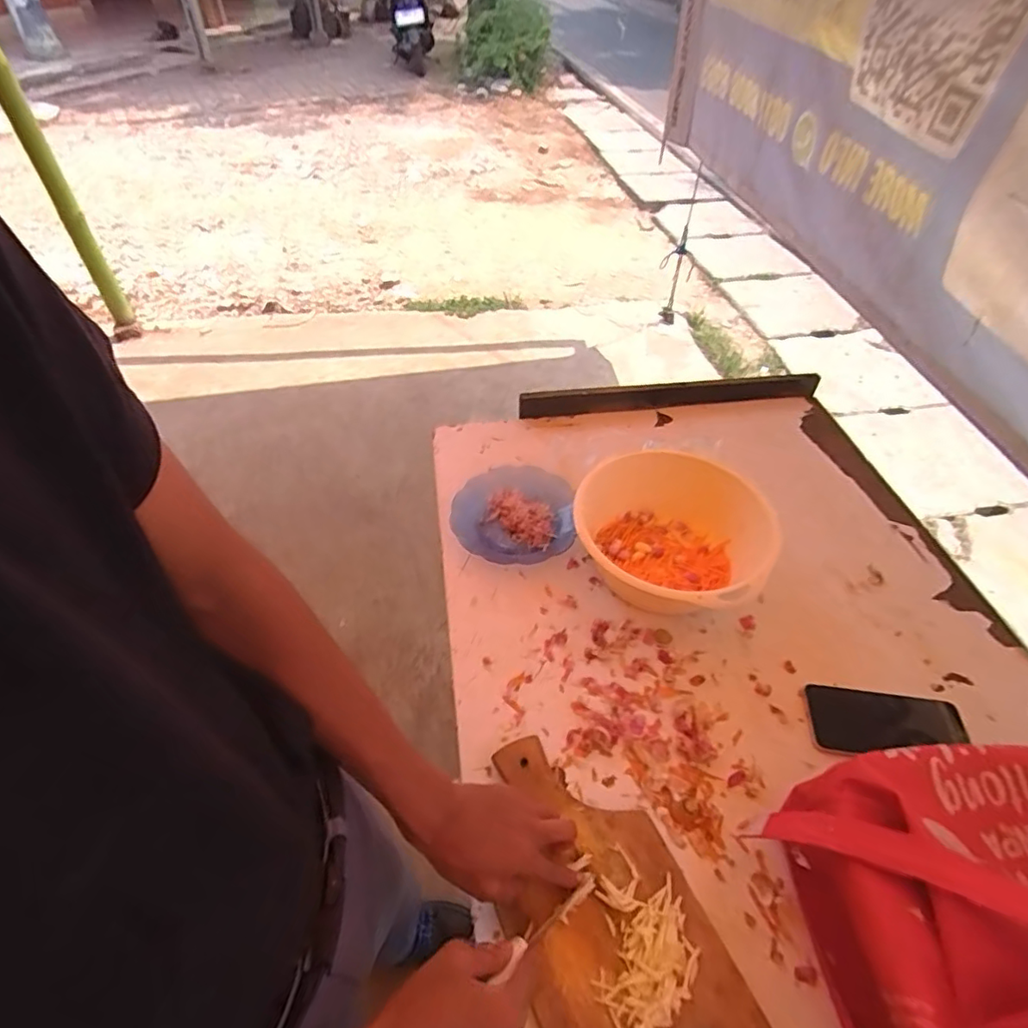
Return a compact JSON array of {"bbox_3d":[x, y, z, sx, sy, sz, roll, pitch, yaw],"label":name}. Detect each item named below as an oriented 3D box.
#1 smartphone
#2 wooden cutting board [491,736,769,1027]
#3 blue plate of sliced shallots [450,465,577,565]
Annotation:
[{"bbox_3d":[0.412,0.233,0.632,0.161,0.009,0.078,5,47,5],"label":"smartphone"},{"bbox_3d":[0.073,0.342,0.507,0.160,0.021,0.294,-16,49,-18],"label":"wooden cutting board"},{"bbox_3d":[-0.001,0.001,0.824,0.169,0.030,0.180,0,47,0],"label":"blue plate of sliced shallots"}]

